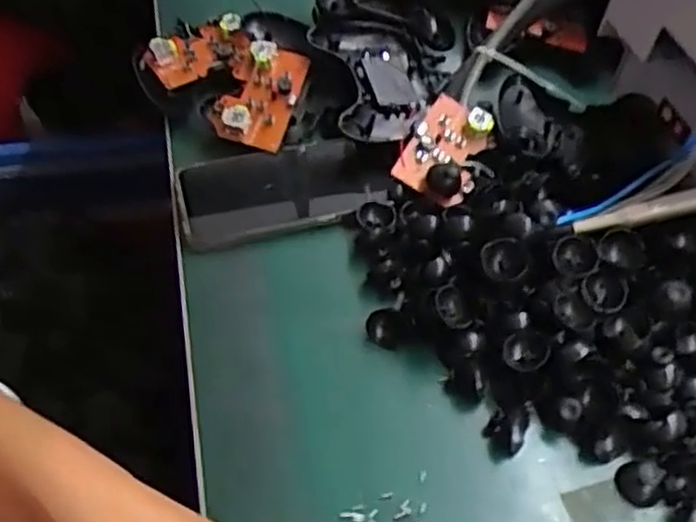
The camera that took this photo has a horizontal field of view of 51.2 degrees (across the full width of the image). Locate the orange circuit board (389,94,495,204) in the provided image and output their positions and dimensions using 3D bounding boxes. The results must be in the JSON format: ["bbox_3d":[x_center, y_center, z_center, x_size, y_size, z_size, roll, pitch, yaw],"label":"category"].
[{"bbox_3d":[0.075,-0.083,0.552,0.054,0.026,0.093,27,56,17],"label":"orange circuit board"}]

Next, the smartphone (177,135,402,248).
[{"bbox_3d":[-0.048,-0.056,0.541,0.153,0.011,0.077,-14,58,-7],"label":"smartphone"}]

